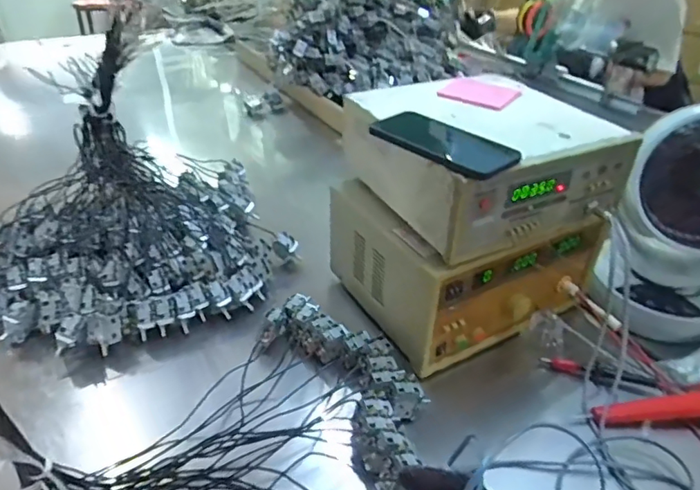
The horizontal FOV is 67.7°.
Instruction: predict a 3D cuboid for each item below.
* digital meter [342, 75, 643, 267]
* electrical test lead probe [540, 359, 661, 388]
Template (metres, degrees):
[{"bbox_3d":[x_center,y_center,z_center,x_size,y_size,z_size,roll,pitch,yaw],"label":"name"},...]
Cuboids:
[{"bbox_3d":[0.163,-0.128,0.697,0.298,0.118,0.283,-13,39,-21],"label":"digital meter"},{"bbox_3d":[0.333,0.172,0.701,0.140,0.017,0.020,11,37,11],"label":"electrical test lead probe"}]

